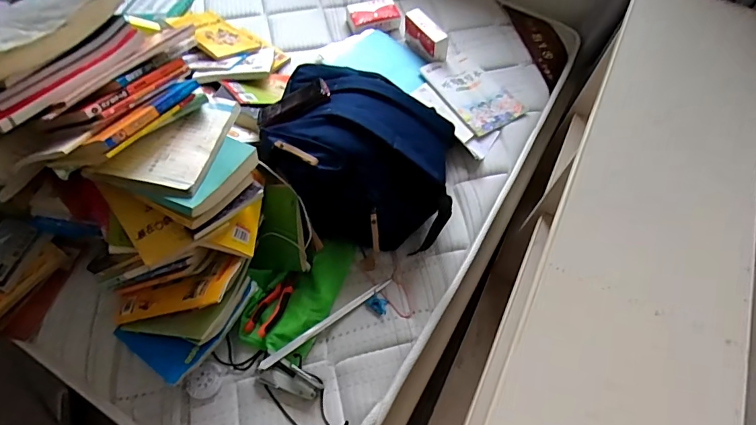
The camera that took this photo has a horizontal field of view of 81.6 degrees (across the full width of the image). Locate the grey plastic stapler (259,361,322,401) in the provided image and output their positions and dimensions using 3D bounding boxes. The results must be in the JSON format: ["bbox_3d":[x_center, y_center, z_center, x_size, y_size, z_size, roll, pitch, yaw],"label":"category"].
[{"bbox_3d":[-0.157,0.298,0.785,0.110,0.023,0.046,20,60,8],"label":"grey plastic stapler"}]

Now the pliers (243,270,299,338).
[{"bbox_3d":[-0.198,0.173,0.842,0.048,0.015,0.142,27,62,12],"label":"pliers"}]

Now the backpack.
[{"bbox_3d":[-0.031,-0.129,0.932,0.377,0.213,0.358,9,60,2],"label":"backpack"}]

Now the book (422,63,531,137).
[{"bbox_3d":[0.252,-0.322,1.173,0.177,0.010,0.256,-29,67,-24],"label":"book"}]

